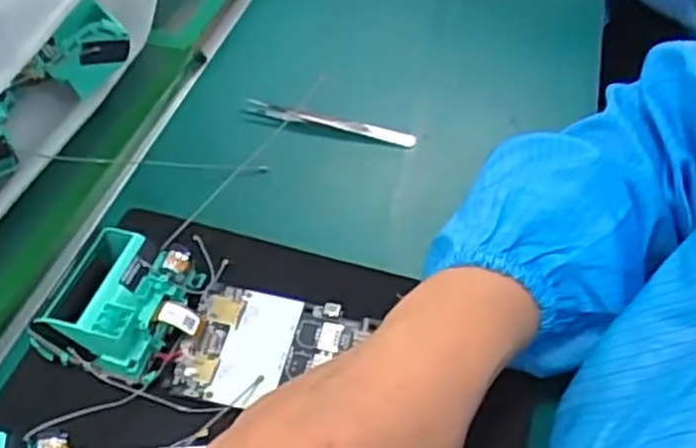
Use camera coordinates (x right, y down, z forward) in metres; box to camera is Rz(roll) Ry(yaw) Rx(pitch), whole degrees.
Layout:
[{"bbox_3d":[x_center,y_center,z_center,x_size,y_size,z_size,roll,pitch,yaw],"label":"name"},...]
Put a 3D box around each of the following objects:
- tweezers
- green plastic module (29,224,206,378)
[{"bbox_3d":[-0.013,-0.072,0.528,0.123,0.014,0.013,10,48,6],"label":"tweezers"},{"bbox_3d":[-0.114,0.036,0.366,0.070,0.034,0.067,12,48,8],"label":"green plastic module"}]

